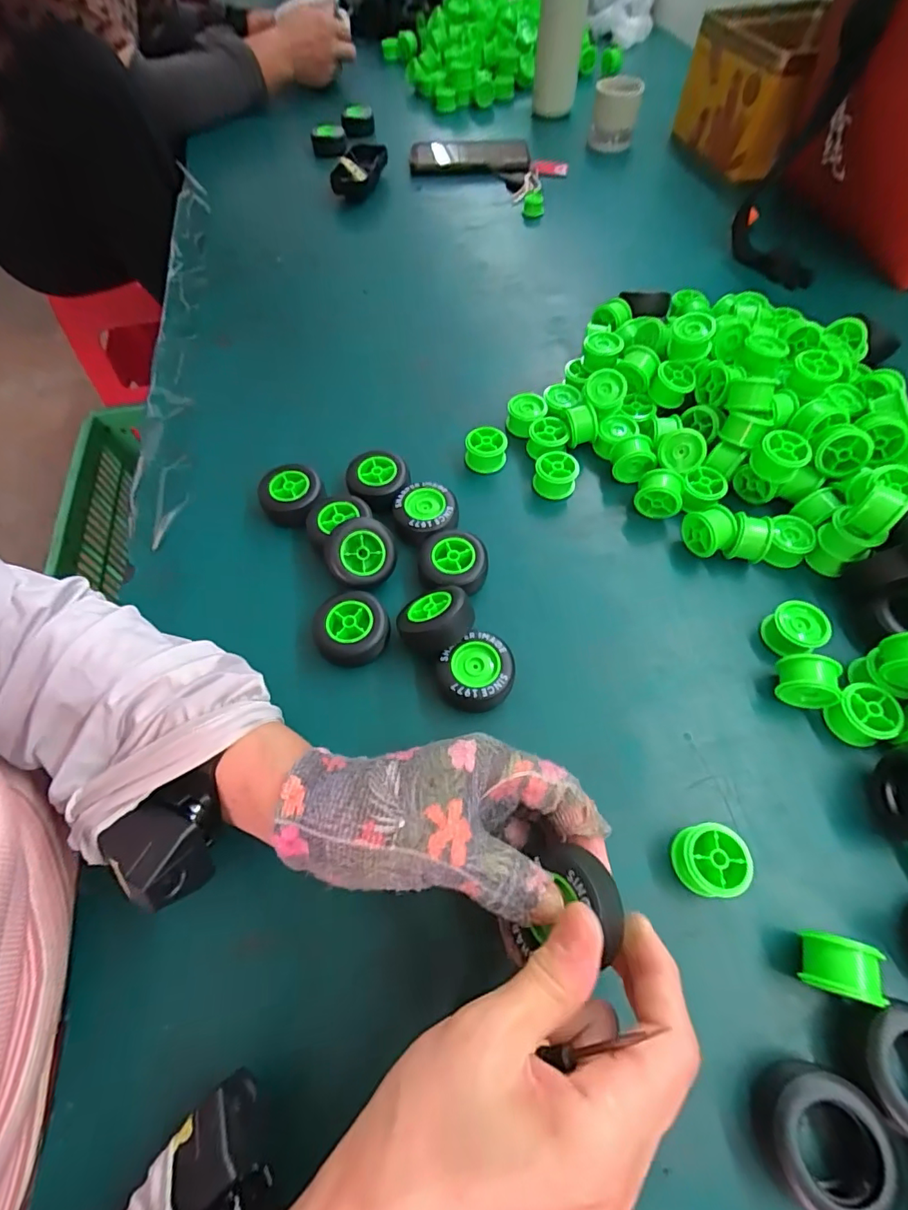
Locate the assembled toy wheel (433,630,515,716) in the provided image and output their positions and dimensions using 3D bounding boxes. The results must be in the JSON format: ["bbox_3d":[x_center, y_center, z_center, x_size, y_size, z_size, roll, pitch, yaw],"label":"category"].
[{"bbox_3d":[0.017,0.047,0.325,0.048,0.026,0.045,-1,59,1],"label":"assembled toy wheel"}]

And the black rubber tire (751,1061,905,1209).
[{"bbox_3d":[0.160,0.230,0.217,0.049,0.024,0.050,-1,59,1],"label":"black rubber tire"}]

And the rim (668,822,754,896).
[{"bbox_3d":[0.137,0.138,0.271,0.034,0.026,0.033,-1,59,1],"label":"rim"}]

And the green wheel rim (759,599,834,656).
[{"bbox_3d":[0.228,0.017,0.338,0.029,0.027,0.033,-34,63,-15],"label":"green wheel rim"}]

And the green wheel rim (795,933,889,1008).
[{"bbox_3d":[0.182,0.174,0.244,0.028,0.035,0.024,11,60,8],"label":"green wheel rim"}]

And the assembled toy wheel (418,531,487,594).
[{"bbox_3d":[0.000,-0.028,0.372,0.047,0.033,0.046,-1,59,1],"label":"assembled toy wheel"}]

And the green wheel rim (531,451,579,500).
[{"bbox_3d":[0.083,-0.104,0.413,0.034,0.031,0.029,12,60,9],"label":"green wheel rim"}]

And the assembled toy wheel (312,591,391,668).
[{"bbox_3d":[-0.070,0.017,0.344,0.051,0.028,0.043,-13,60,-6],"label":"assembled toy wheel"}]

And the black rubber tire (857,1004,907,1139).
[{"bbox_3d":[0.205,0.210,0.227,0.044,0.025,0.047,-1,59,1],"label":"black rubber tire"}]

